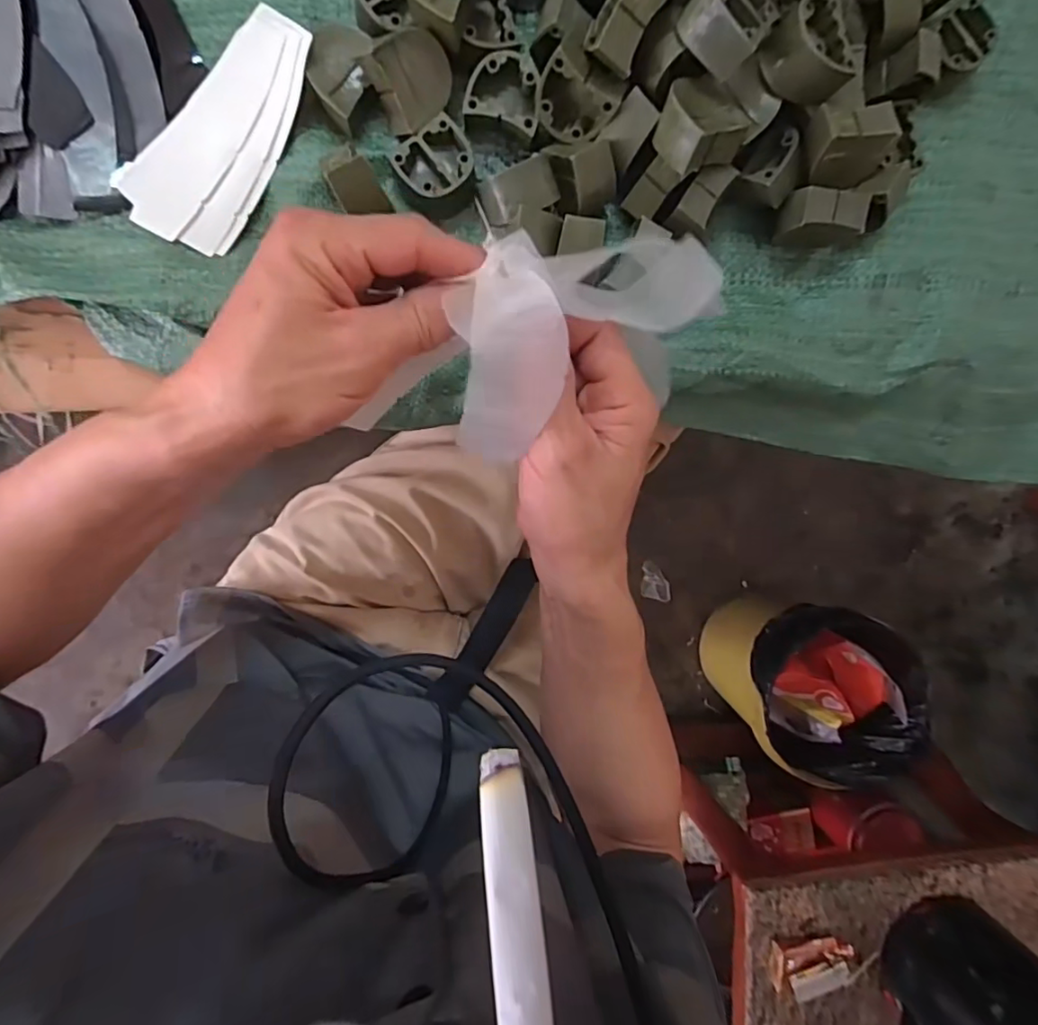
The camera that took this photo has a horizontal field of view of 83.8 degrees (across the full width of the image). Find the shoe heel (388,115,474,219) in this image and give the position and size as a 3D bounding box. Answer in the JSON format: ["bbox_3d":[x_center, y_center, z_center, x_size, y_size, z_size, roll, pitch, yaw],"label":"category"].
[{"bbox_3d":[-0.049,-0.203,0.346,0.044,0.020,0.048,-28,98,-3],"label":"shoe heel"}]

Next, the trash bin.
[{"bbox_3d":[0.493,0.286,1.036,0.277,0.306,0.262,-1,96,-6],"label":"trash bin"}]

